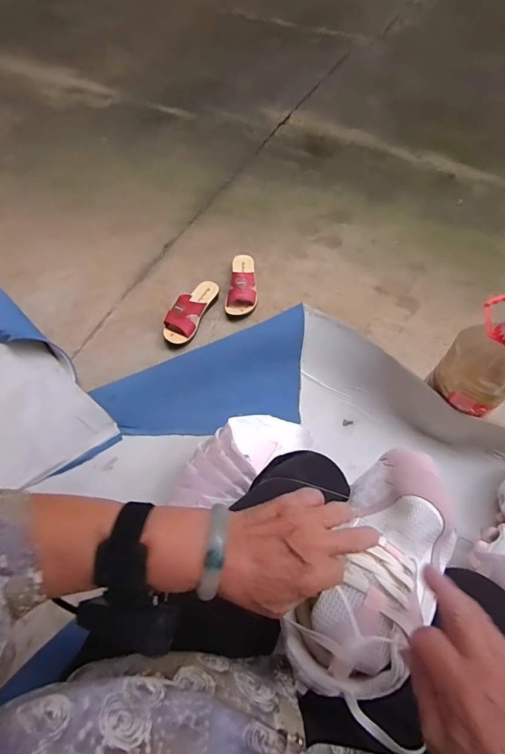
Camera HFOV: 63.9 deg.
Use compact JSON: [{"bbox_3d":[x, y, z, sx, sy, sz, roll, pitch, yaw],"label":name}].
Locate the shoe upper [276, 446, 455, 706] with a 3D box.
[{"bbox_3d":[0.129,0.187,0.407,0.112,0.118,0.243,28,62,15],"label":"shoe upper"}]

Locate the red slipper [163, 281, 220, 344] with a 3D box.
[{"bbox_3d":[-0.168,-0.186,1.108,0.081,0.067,0.219,23,61,12],"label":"red slipper"}]

